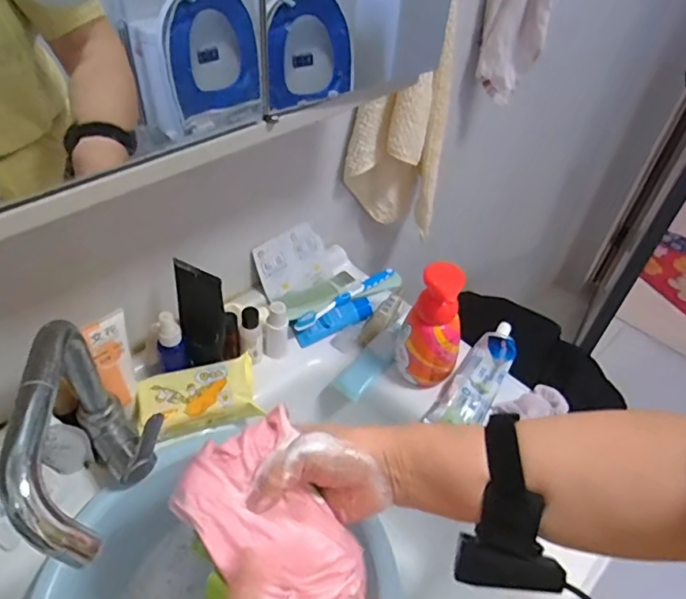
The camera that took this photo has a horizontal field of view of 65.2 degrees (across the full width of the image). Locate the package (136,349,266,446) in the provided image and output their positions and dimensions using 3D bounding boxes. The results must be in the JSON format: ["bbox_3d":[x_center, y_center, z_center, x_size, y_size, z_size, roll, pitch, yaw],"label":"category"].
[{"bbox_3d":[-0.158,0.107,0.591,0.130,0.034,0.075,-13,47,-18],"label":"package"}]

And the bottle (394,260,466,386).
[{"bbox_3d":[0.102,0.030,0.605,0.067,0.147,0.050,16,45,10],"label":"bottle"}]

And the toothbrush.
[{"bbox_3d":[0.006,-0.005,0.723,0.024,0.017,0.172,36,52,28],"label":"toothbrush"}]

